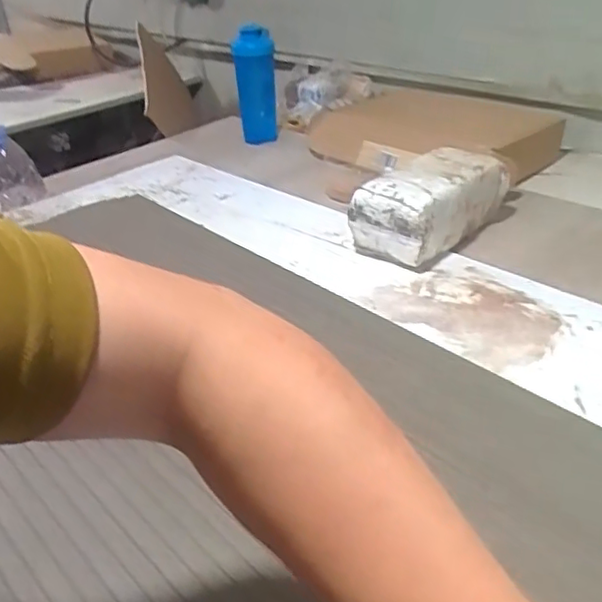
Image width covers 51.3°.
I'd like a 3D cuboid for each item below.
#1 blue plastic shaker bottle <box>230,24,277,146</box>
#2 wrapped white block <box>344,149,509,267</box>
[{"bbox_3d":[-0.099,-0.462,1.355,0.086,0.242,0.096,-2,32,-2],"label":"blue plastic shaker bottle"},{"bbox_3d":[0.185,-0.143,0.917,0.132,0.107,0.224,25,41,35],"label":"wrapped white block"}]

